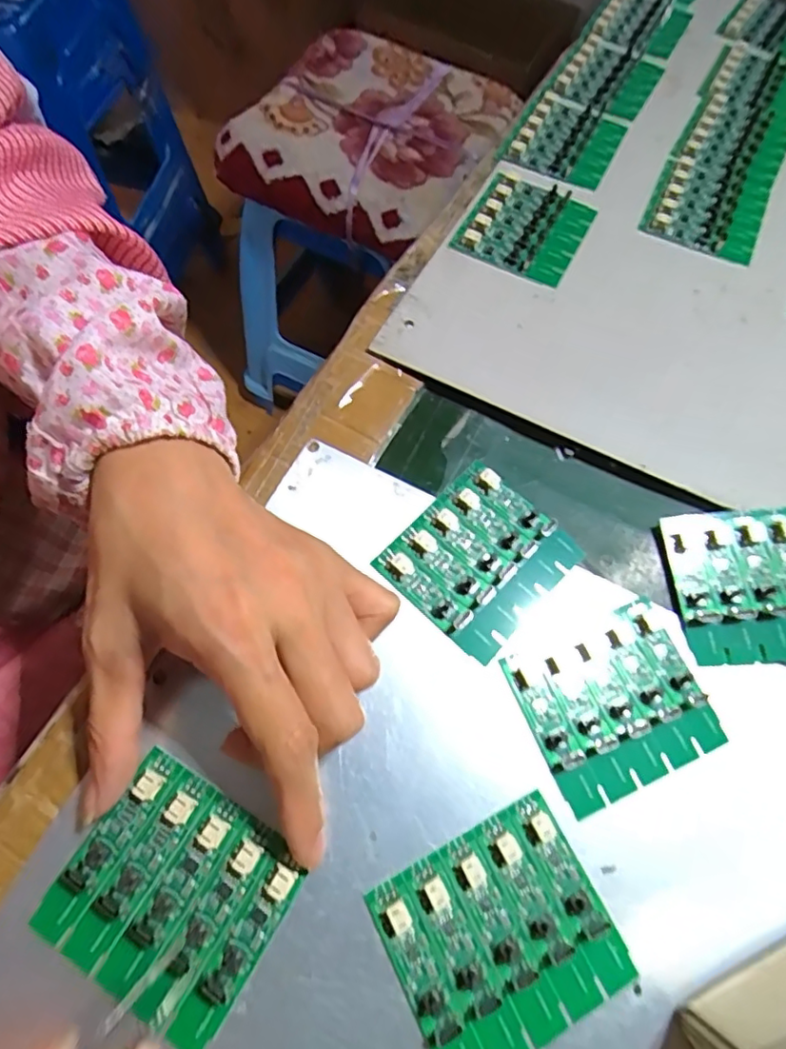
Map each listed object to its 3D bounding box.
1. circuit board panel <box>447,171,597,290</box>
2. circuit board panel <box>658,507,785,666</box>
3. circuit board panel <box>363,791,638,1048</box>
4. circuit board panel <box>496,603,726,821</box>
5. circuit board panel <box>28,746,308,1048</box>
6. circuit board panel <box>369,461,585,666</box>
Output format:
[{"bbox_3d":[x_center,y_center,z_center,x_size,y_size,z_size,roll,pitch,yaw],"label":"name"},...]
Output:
[{"bbox_3d":[0.072,-0.160,0.319,0.059,0.008,0.067,27,68,9],"label":"circuit board panel"},{"bbox_3d":[0.151,0.023,0.244,0.067,0.013,0.061,-2,67,-3],"label":"circuit board panel"},{"bbox_3d":[0.035,0.133,0.193,0.068,0.005,0.060,-25,70,-12],"label":"circuit board panel"},{"bbox_3d":[0.083,0.066,0.225,0.067,0.004,0.060,-21,69,-11],"label":"circuit board panel"},{"bbox_3d":[-0.071,0.120,0.193,0.068,0.006,0.062,30,69,10],"label":"circuit board panel"},{"bbox_3d":[0.036,0.013,0.246,0.059,0.006,0.067,41,71,14],"label":"circuit board panel"}]

